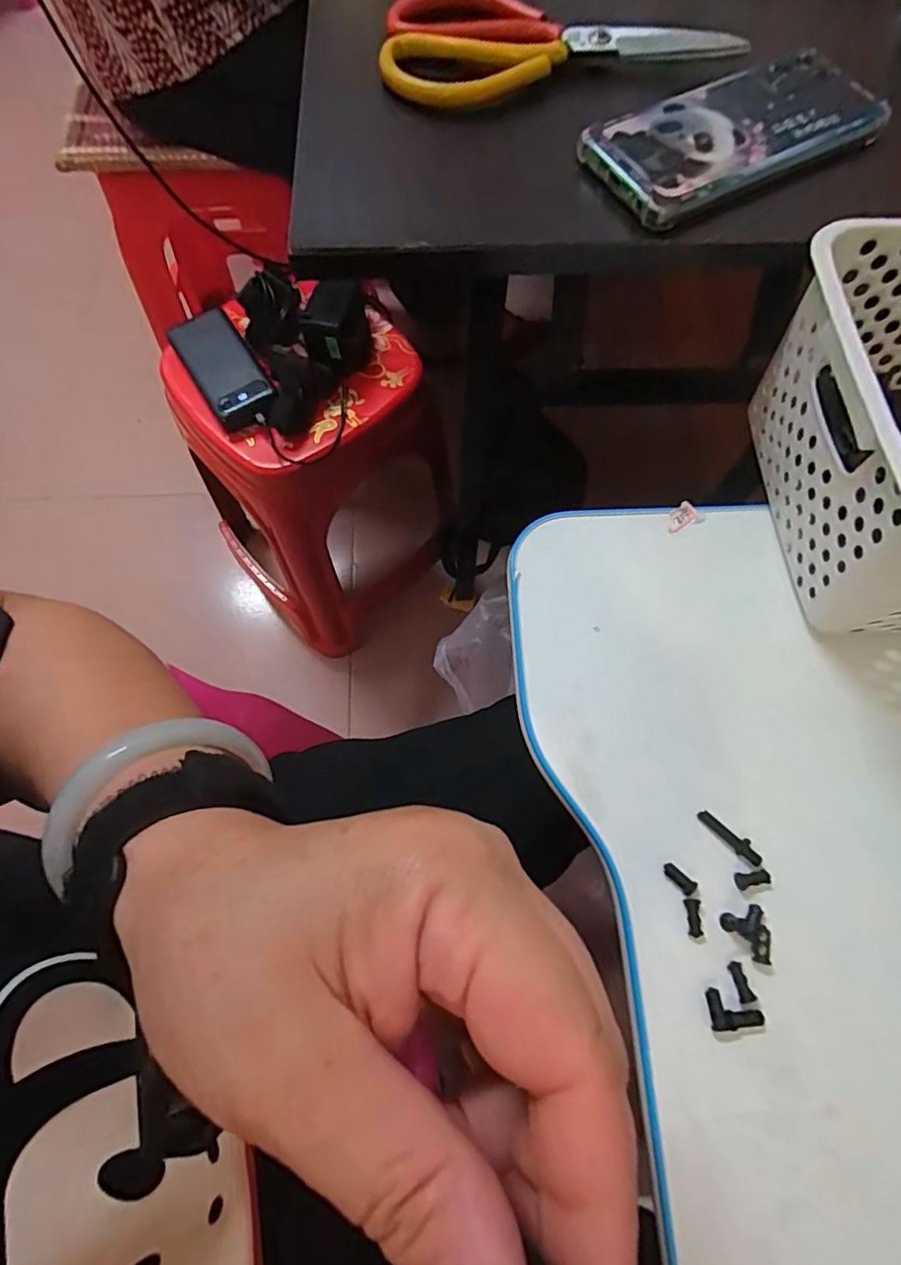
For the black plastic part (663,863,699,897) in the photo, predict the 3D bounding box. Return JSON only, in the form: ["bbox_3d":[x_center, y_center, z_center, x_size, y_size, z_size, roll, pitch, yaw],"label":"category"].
[{"bbox_3d":[0.114,0.121,0.282,0.017,0.004,0.008,43,74,14],"label":"black plastic part"}]

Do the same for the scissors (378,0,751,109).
[{"bbox_3d":[0.062,-0.372,0.353,0.211,0.011,0.099,-9,70,-4],"label":"scissors"}]

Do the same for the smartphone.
[{"bbox_3d":[0.163,-0.283,0.321,0.171,0.010,0.074,-29,73,-11],"label":"smartphone"}]

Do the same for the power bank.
[{"bbox_3d":[-0.251,-0.291,0.633,0.067,0.033,0.150,-32,73,-12],"label":"power bank"}]

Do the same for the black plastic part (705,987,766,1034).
[{"bbox_3d":[0.130,0.173,0.262,0.024,0.004,0.016,1,68,-1],"label":"black plastic part"}]

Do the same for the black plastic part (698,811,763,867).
[{"bbox_3d":[0.142,0.104,0.290,0.035,0.004,0.009,38,72,13],"label":"black plastic part"}]

